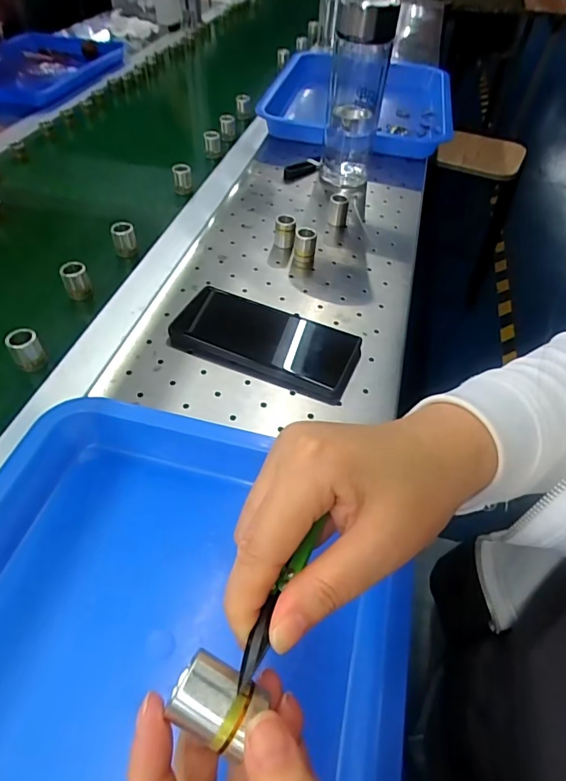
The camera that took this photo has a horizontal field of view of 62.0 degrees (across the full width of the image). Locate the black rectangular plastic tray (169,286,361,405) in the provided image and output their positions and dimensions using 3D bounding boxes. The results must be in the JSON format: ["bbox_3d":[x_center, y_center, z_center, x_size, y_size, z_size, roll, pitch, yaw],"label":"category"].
[{"bbox_3d":[-0.013,-0.048,0.425,0.161,0.018,0.077,21,52,15],"label":"black rectangular plastic tray"}]

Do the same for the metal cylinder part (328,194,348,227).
[{"bbox_3d":[0.067,-0.218,0.570,0.020,0.034,0.020,2,49,-2],"label":"metal cylinder part"}]

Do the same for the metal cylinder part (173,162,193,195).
[{"bbox_3d":[-0.131,-0.276,0.615,0.022,0.036,0.021,-9,51,-11],"label":"metal cylinder part"}]

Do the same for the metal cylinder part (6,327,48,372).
[{"bbox_3d":[-0.218,-0.033,0.401,0.024,0.038,0.019,-25,55,-23],"label":"metal cylinder part"}]

